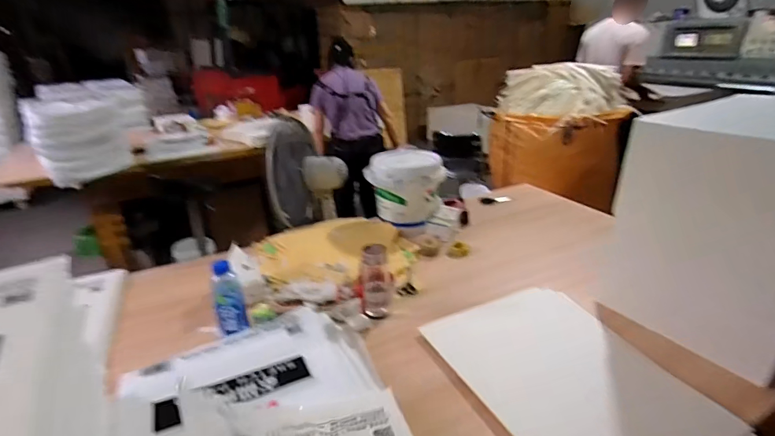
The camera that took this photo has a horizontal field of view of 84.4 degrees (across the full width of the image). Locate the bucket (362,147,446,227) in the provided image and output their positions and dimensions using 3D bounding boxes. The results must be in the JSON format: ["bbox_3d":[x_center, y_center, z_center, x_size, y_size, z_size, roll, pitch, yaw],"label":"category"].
[{"bbox_3d":[0.065,-0.104,1.545,0.223,0.242,0.219,20,33,39],"label":"bucket"}]

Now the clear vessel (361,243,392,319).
[{"bbox_3d":[-0.029,0.160,1.080,0.074,0.181,0.074,-3,25,-2],"label":"clear vessel"}]

